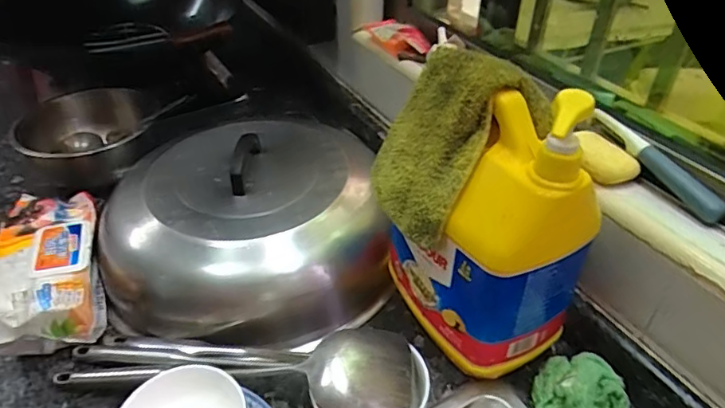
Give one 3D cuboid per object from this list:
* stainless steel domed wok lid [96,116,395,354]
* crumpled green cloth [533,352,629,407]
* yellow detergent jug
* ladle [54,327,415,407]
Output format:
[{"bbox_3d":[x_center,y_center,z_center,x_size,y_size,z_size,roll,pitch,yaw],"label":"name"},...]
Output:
[{"bbox_3d":[-0.143,0.024,0.662,0.336,0.121,0.283,-2,40,-2],"label":"stainless steel domed wok lid"},{"bbox_3d":[0.216,0.192,0.517,0.084,0.048,0.085,29,48,31],"label":"crumpled green cloth"},{"bbox_3d":[0.119,0.012,0.501,0.115,0.287,0.156,-19,43,-21],"label":"yellow detergent jug"},{"bbox_3d":[-0.130,0.163,0.529,0.357,0.079,0.093,7,40,10],"label":"ladle"}]

